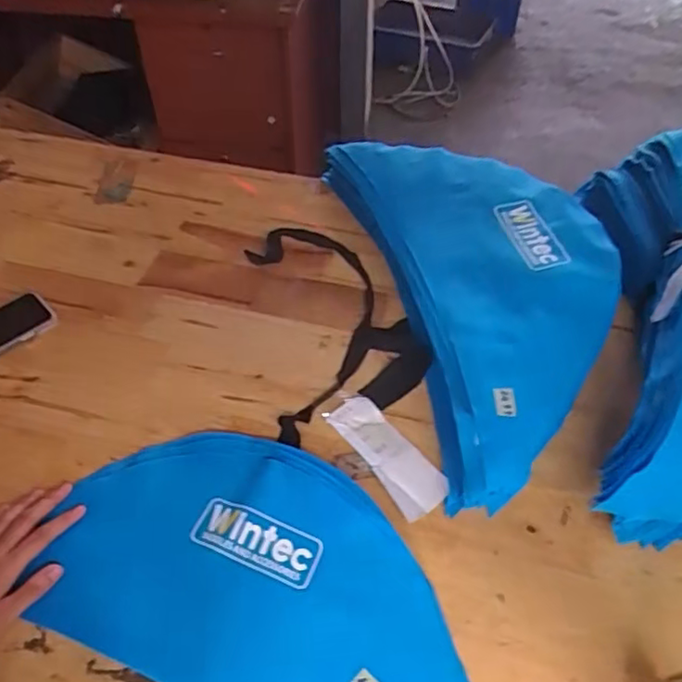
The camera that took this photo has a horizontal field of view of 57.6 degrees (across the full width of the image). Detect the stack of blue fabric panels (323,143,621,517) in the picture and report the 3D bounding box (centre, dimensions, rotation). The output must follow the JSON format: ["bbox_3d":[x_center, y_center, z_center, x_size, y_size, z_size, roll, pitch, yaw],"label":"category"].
[{"bbox_3d":[0.177,-0.083,0.795,0.276,0.121,0.577,-9,50,-7],"label":"stack of blue fabric panels"}]

